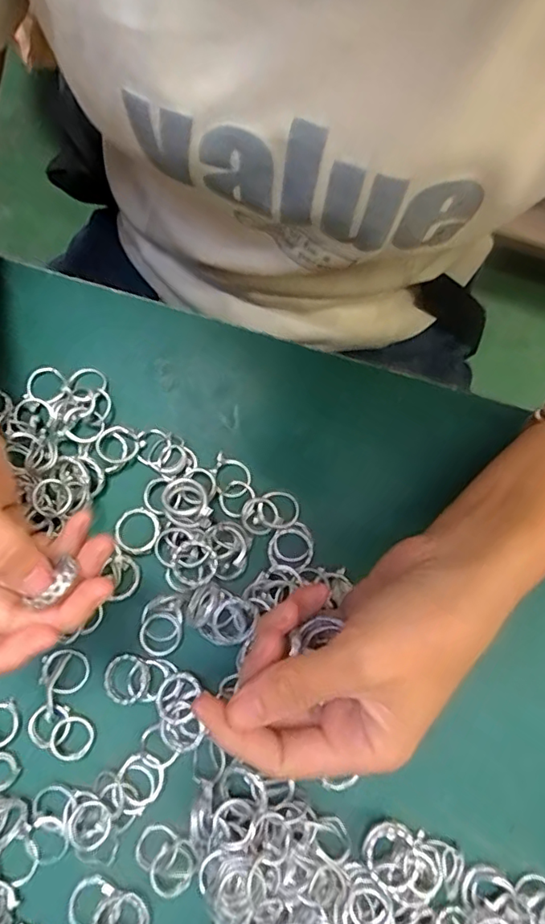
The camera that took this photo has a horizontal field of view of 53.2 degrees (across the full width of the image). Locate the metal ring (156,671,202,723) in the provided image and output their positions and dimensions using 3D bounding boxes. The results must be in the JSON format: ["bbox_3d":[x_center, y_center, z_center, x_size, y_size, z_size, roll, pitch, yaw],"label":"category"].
[{"bbox_3d":[-0.047,0.116,0.270,0.019,0.006,0.024,29,77,6],"label":"metal ring"}]

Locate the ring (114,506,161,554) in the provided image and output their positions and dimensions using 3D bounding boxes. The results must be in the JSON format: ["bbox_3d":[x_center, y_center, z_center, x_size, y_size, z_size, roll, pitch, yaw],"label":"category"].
[{"bbox_3d":[-0.072,0.036,0.291,0.025,0.005,0.024,0,75,-1],"label":"ring"}]

